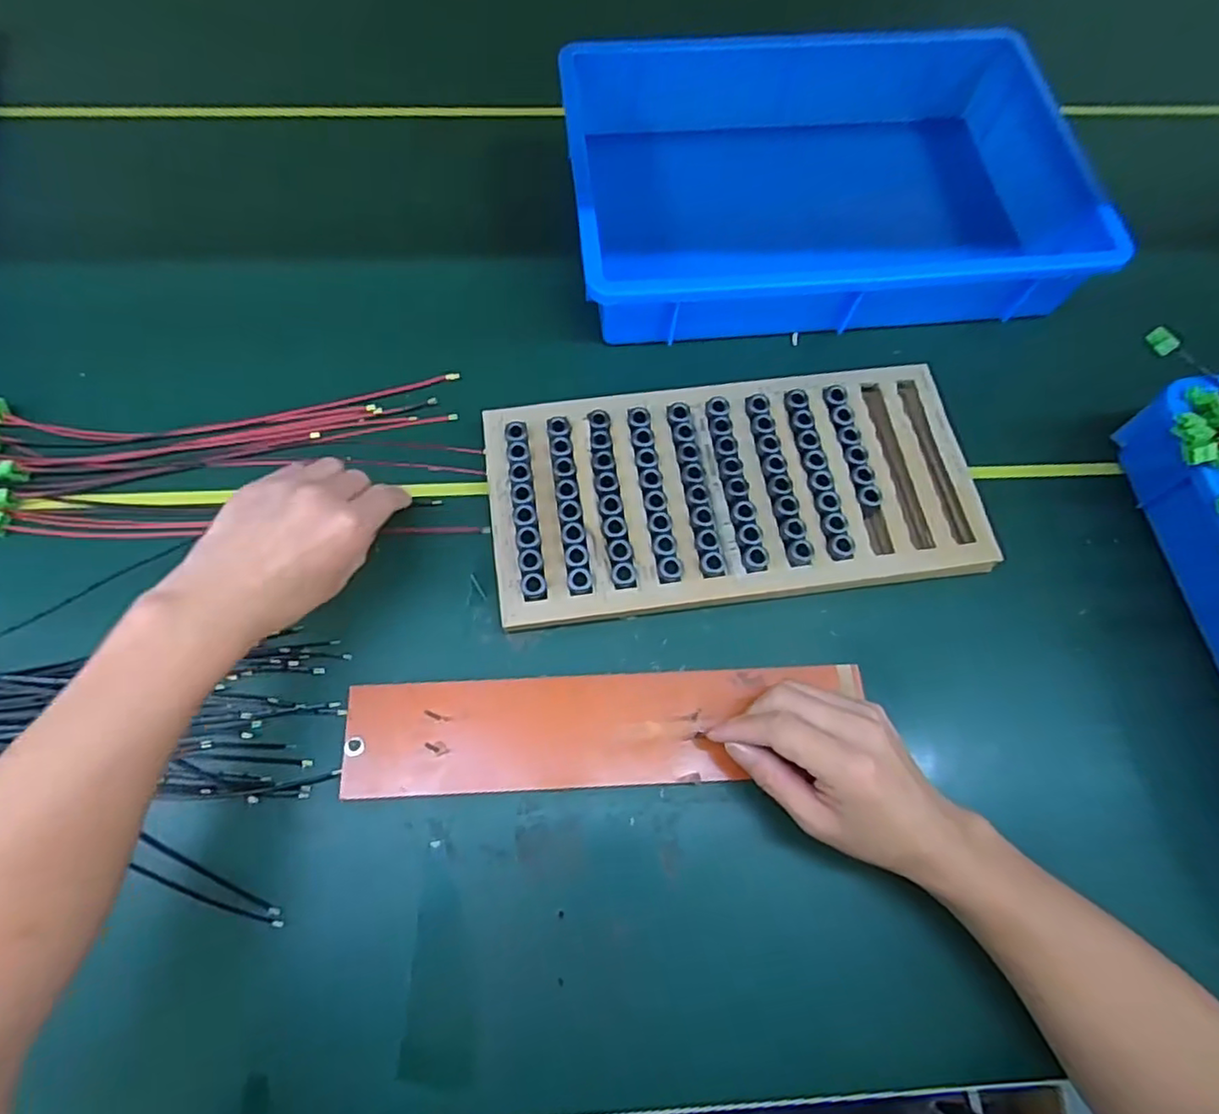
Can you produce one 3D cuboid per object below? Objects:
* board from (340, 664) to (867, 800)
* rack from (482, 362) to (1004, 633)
[{"bbox_3d":[-0.003,0.113,0.424,0.329,0.009,0.072,-2,70,-3],"label":"board"},{"bbox_3d":[0.092,-0.051,0.487,0.353,0.035,0.173,-6,69,-4],"label":"rack"}]

